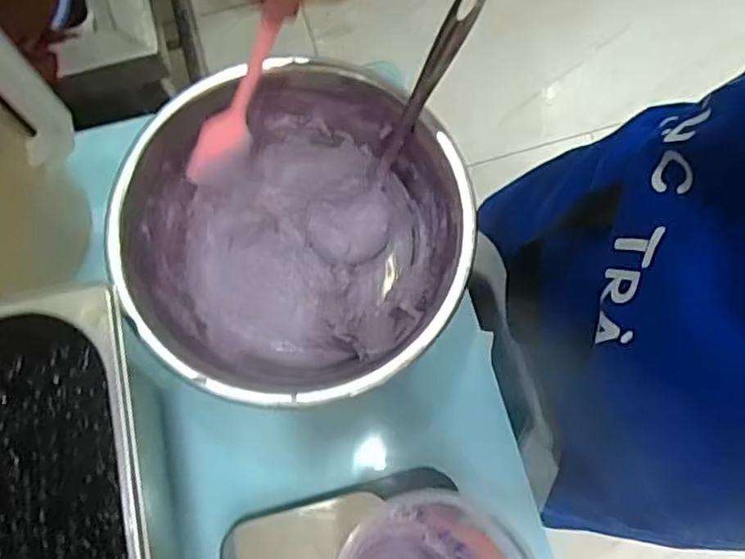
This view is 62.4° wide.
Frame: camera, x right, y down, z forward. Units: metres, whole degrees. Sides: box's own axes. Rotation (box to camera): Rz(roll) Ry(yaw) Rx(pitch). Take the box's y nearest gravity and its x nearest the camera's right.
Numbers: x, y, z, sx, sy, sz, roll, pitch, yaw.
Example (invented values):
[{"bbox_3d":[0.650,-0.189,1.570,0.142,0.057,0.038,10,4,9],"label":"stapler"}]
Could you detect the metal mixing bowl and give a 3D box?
[{"bbox_3d":[-0.066,-0.035,0.510,0.242,0.108,0.259,0,76,-1],"label":"metal mixing bowl"}]

